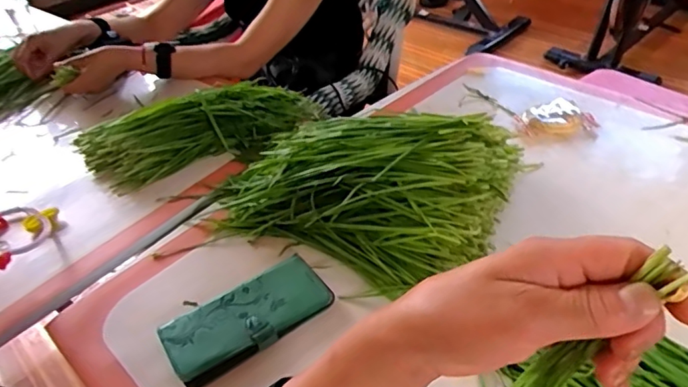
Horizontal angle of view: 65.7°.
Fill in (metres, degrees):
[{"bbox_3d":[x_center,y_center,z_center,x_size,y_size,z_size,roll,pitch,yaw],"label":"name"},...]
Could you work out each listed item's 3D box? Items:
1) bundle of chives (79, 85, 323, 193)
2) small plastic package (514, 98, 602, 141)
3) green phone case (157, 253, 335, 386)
[{"bbox_3d":[-0.202,-0.100,0.784,0.350,0.082,0.115,-21,42,-17],"label":"bundle of chives"},{"bbox_3d":[0.302,-0.108,0.758,0.105,0.026,0.058,4,40,12],"label":"small plastic package"},{"bbox_3d":[-0.095,0.121,0.525,0.159,0.022,0.081,-24,43,-21],"label":"green phone case"}]

